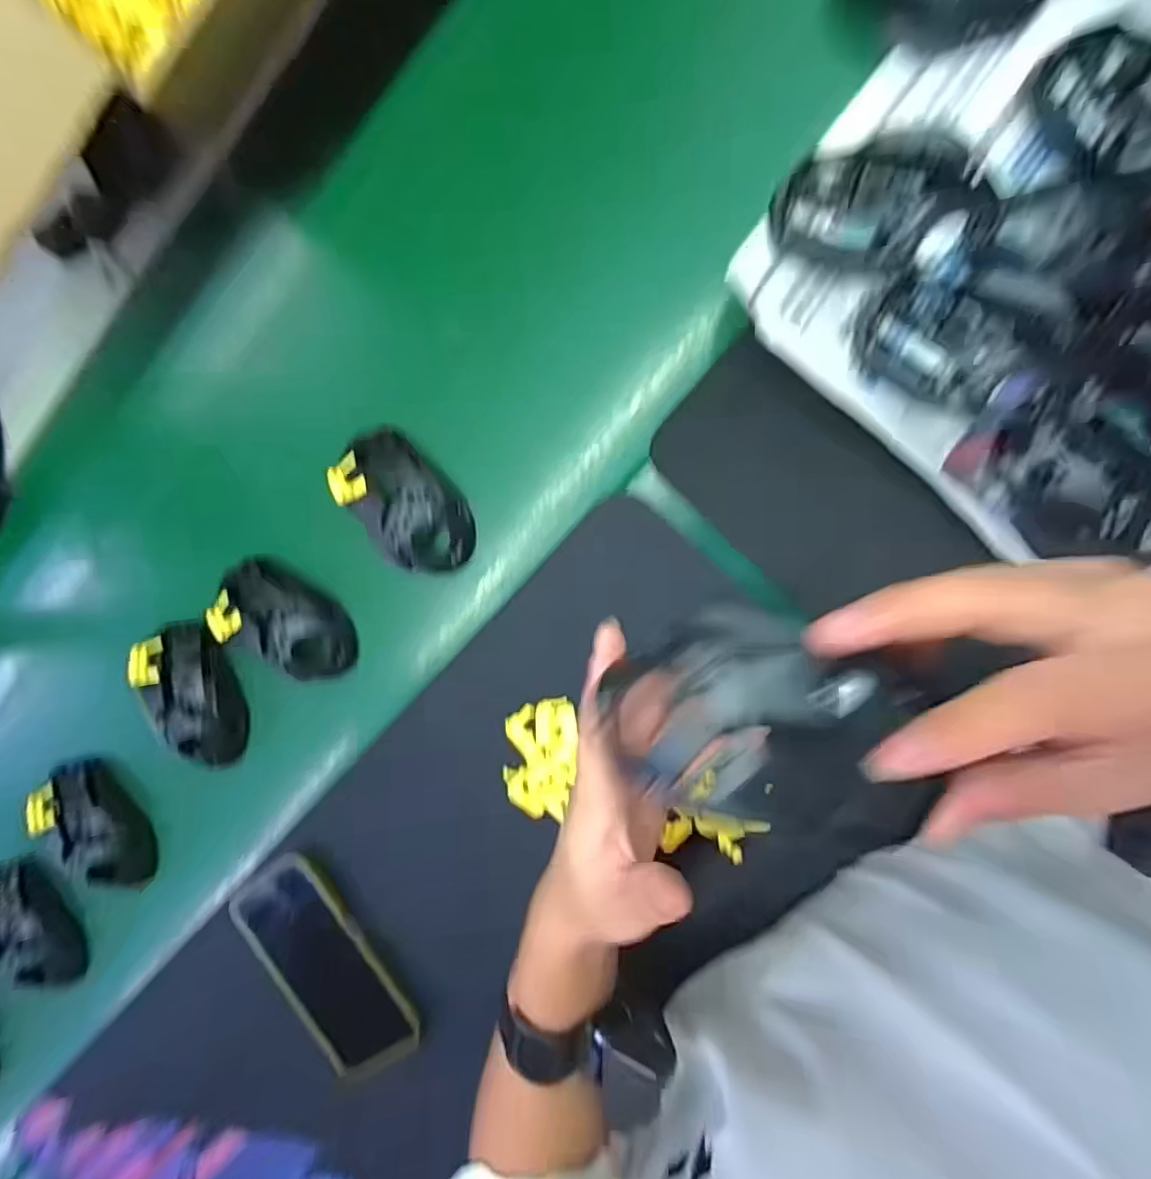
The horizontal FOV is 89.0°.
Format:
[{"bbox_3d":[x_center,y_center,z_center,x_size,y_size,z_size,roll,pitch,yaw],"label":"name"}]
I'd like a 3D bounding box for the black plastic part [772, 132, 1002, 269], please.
[{"bbox_3d":[0.174,-0.221,0.336,0.115,0.036,0.064,12,93,9],"label":"black plastic part"}]

